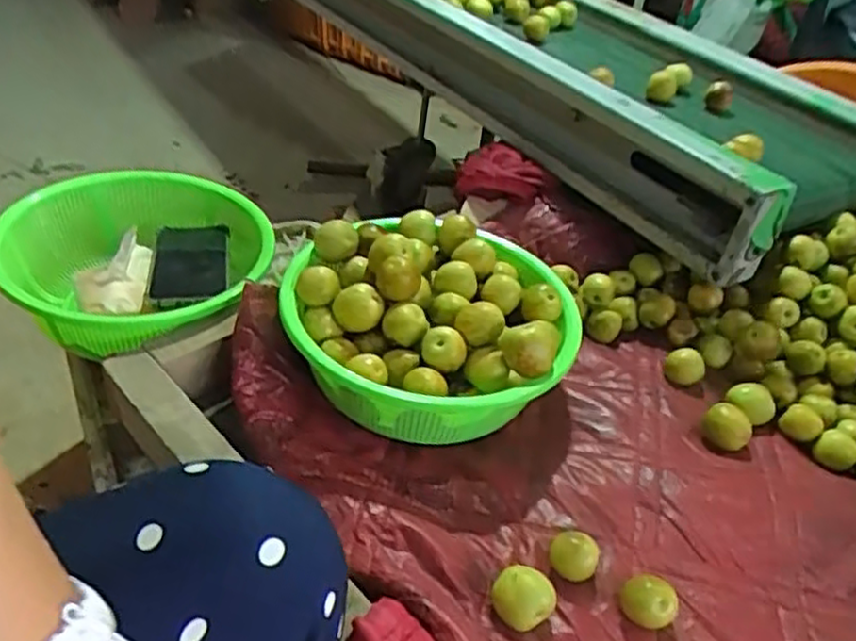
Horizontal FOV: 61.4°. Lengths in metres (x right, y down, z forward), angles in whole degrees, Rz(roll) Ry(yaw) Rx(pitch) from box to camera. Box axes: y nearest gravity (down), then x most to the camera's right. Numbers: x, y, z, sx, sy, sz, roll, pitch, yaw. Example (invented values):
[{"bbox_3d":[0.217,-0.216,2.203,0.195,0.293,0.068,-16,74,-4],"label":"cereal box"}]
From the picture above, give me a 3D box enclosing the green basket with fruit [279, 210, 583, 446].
[{"bbox_3d":[0.002,0.002,0.670,0.252,0.108,0.243,5,39,-4],"label":"green basket with fruit"}]

